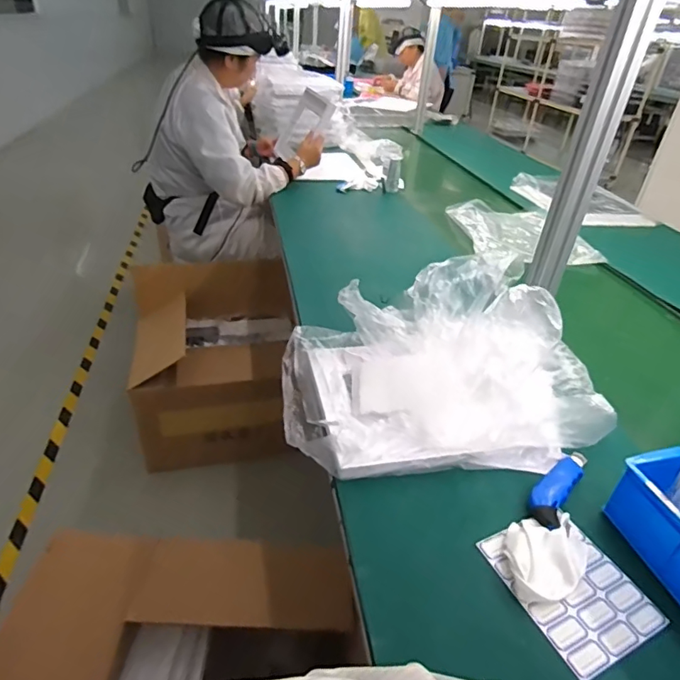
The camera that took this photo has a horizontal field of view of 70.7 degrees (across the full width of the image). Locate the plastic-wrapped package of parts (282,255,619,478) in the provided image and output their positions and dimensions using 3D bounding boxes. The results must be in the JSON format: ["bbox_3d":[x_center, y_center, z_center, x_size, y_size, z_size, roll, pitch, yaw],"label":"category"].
[{"bbox_3d":[0.124,0.001,0.709,0.398,0.175,0.335,0,34,-7],"label":"plastic-wrapped package of parts"}]

